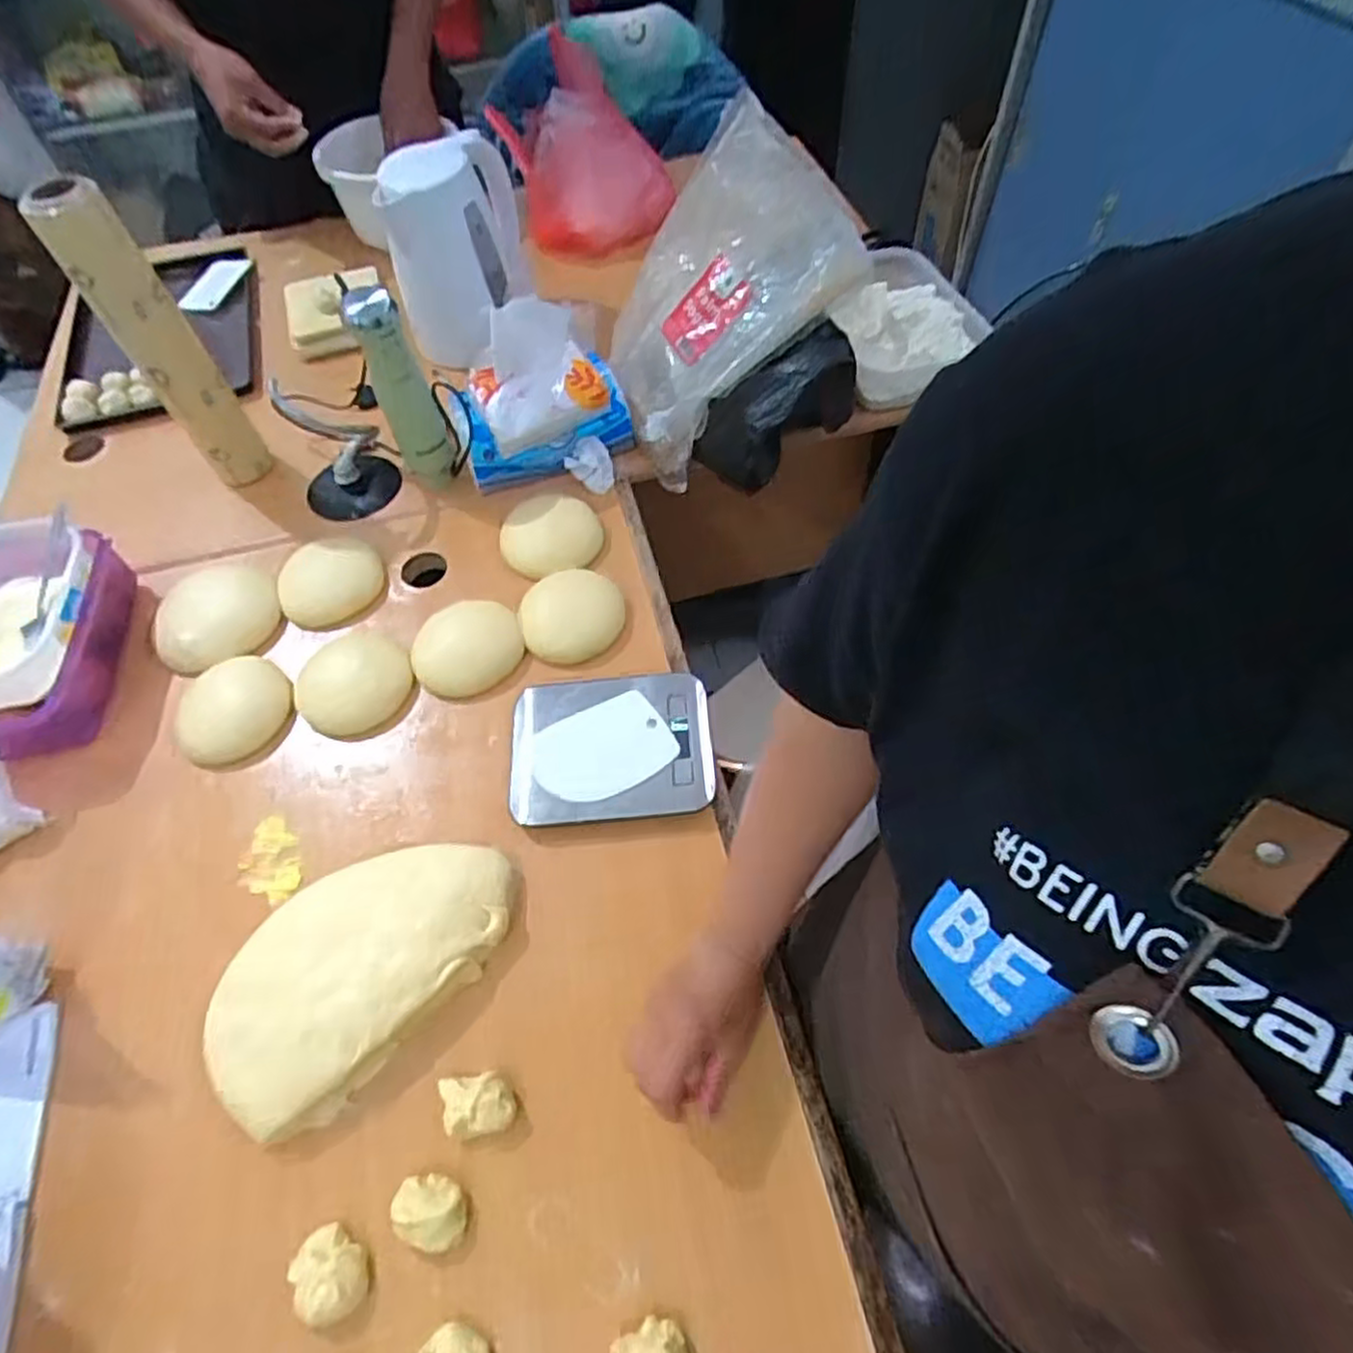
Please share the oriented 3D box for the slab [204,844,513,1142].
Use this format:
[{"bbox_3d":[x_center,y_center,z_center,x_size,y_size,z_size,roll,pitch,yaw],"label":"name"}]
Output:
[{"bbox_3d":[-0.240,0.212,0.566,0.140,0.042,0.239,39,67,24],"label":"slab"}]

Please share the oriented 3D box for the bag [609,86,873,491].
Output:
[{"bbox_3d":[0.038,-0.404,0.804,0.329,0.053,0.221,-45,66,23],"label":"bag"}]

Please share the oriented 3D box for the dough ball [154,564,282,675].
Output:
[{"bbox_3d":[-0.461,-0.062,0.744,0.122,0.043,0.090,-38,63,-19],"label":"dough ball"}]

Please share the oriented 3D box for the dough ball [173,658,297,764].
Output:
[{"bbox_3d":[-0.411,0.032,0.691,0.086,0.036,0.106,33,65,21],"label":"dough ball"}]

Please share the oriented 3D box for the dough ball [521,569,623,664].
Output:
[{"bbox_3d":[-0.102,-0.062,0.729,0.096,0.037,0.088,-1,57,2],"label":"dough ball"}]

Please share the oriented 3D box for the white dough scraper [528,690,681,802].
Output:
[{"bbox_3d":[-0.065,0.063,0.641,0.116,0.004,0.081,-26,65,-12],"label":"white dough scraper"}]

